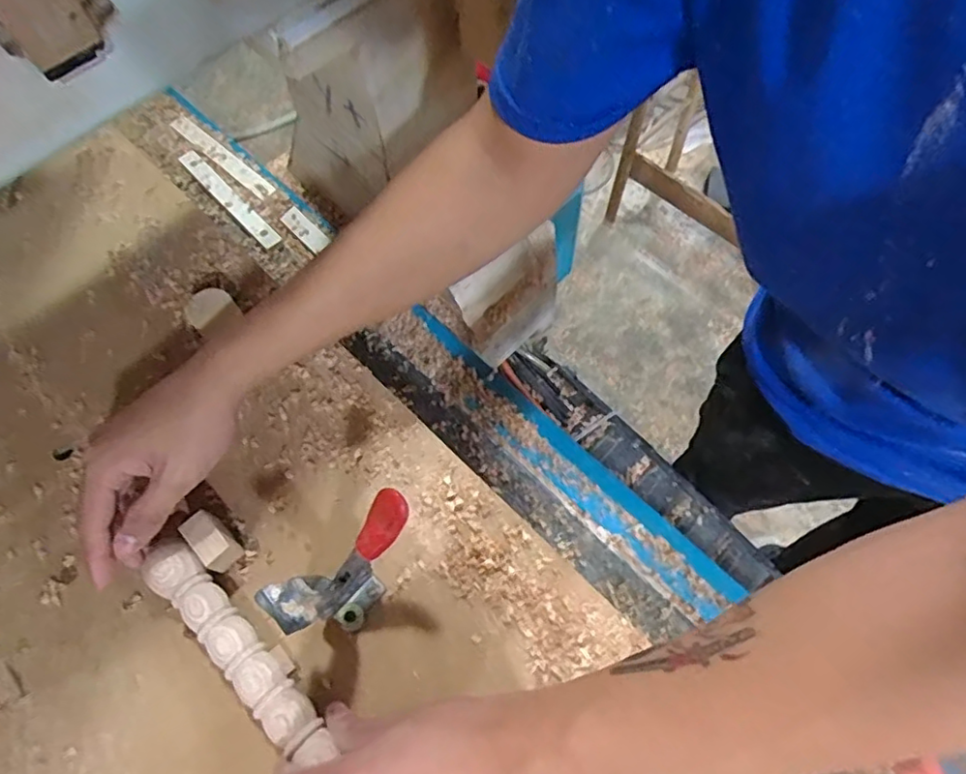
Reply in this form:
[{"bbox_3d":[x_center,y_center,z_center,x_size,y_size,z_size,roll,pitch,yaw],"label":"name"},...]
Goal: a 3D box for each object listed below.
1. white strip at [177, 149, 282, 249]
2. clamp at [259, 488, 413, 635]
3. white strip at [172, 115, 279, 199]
[{"bbox_3d":[-0.319,-0.240,0.761,0.022,0.012,0.216,-41,71,-14],"label":"white strip"},{"bbox_3d":[-0.080,0.117,0.389,0.094,0.097,0.032,-39,69,-15],"label":"clamp"},{"bbox_3d":[-0.341,-0.301,0.794,0.210,0.009,0.024,39,75,21],"label":"white strip"}]

